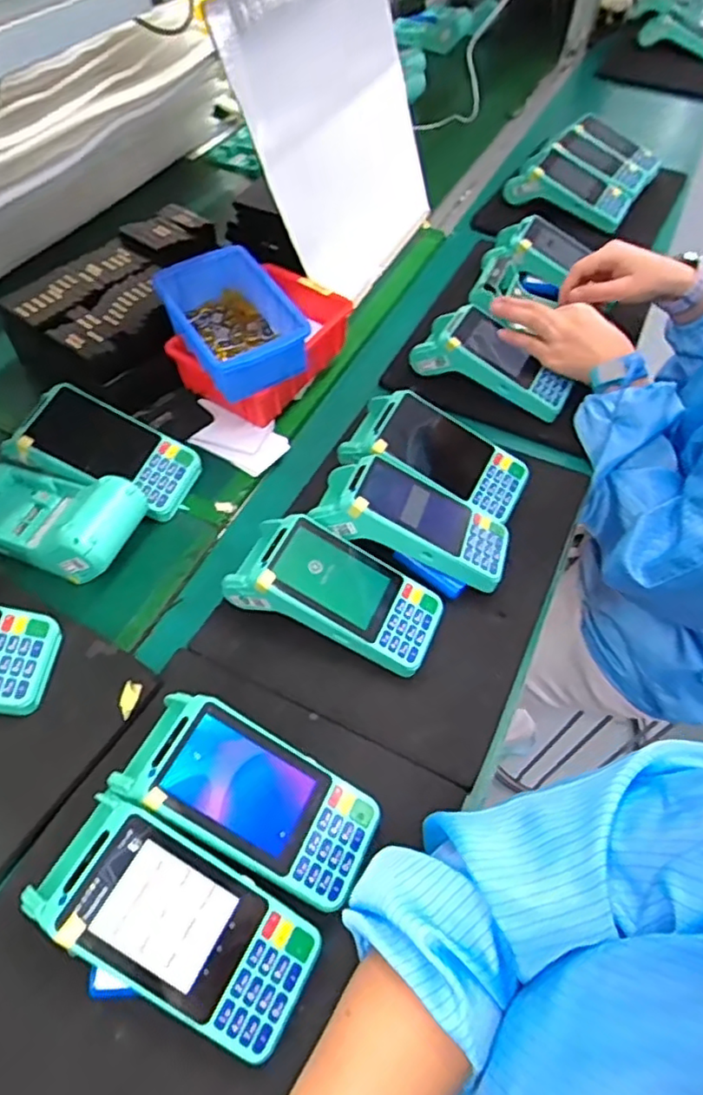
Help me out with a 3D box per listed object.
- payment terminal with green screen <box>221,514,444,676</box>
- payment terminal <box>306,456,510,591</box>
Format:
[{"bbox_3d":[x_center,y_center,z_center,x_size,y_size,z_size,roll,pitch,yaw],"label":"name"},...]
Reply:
[{"bbox_3d":[-0.012,0.033,0.507,0.170,0.059,0.080,21,56,11],"label":"payment terminal with green screen"},{"bbox_3d":[0.055,-0.020,0.558,0.167,0.051,0.085,24,48,-7],"label":"payment terminal"}]

